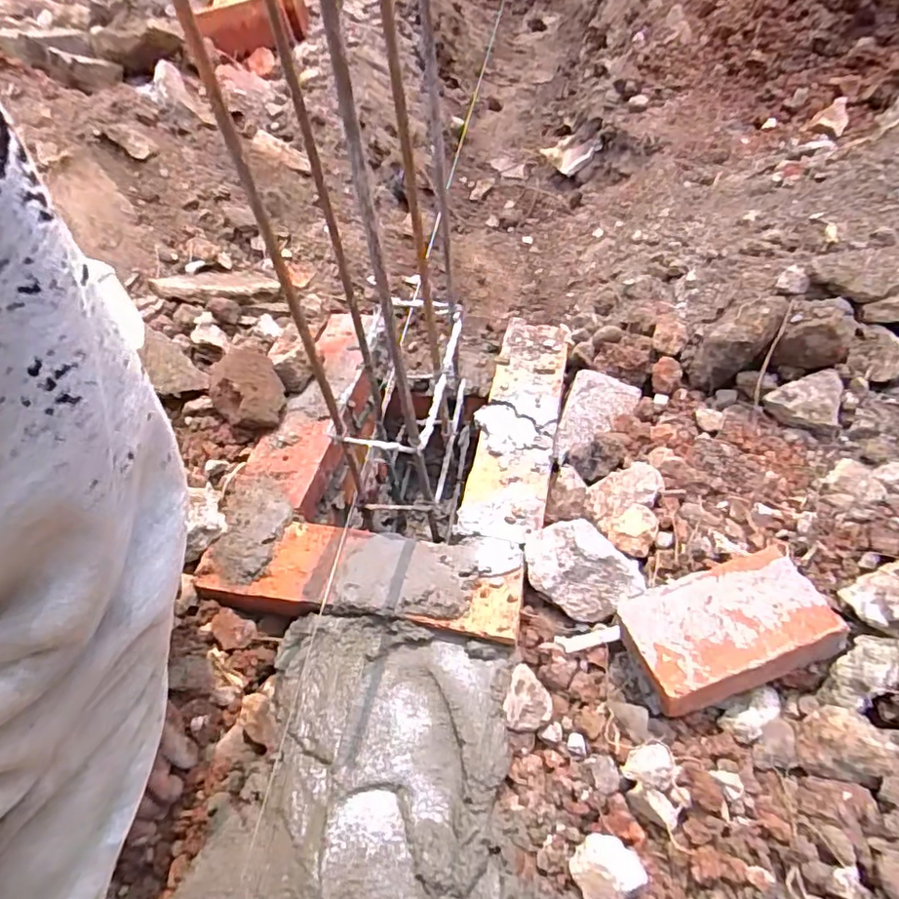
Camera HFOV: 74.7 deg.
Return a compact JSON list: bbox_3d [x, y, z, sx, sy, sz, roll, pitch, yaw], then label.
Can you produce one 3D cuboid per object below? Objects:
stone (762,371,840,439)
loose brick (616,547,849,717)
[{"bbox_3d":[0.353,-0.049,0.583,0.065,0.039,0.051,25,53,24],"label":"stone"},{"bbox_3d":[0.197,0.127,0.425,0.130,0.042,0.082,-13,48,-9],"label":"loose brick"}]

